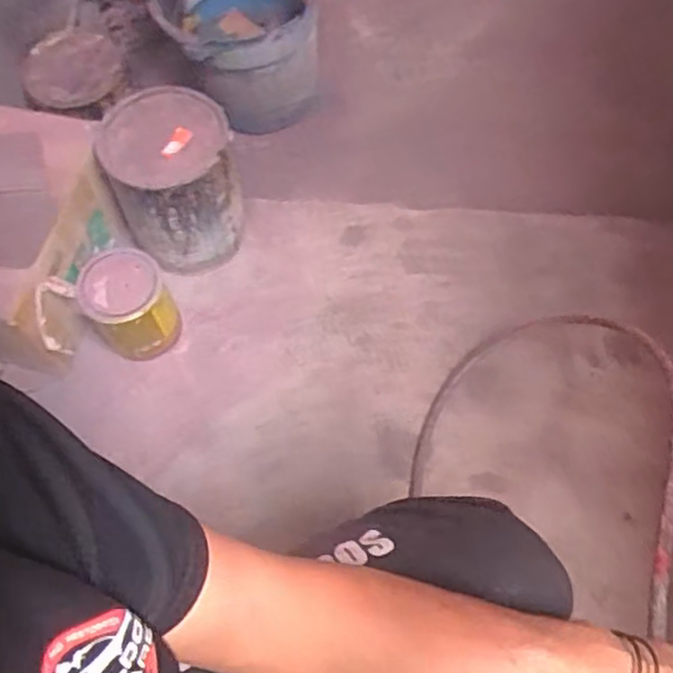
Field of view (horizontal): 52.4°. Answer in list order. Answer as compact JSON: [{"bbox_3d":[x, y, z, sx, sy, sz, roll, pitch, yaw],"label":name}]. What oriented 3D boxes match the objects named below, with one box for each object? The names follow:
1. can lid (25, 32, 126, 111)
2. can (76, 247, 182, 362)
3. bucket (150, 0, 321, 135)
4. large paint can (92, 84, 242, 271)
[{"bbox_3d":[-0.374,-0.385,0.987,0.150,0.033,0.138,-1,61,2],"label":"can lid"},{"bbox_3d":[-0.258,-0.037,0.863,0.098,0.126,0.097,-2,65,5],"label":"can"},{"bbox_3d":[-0.159,-0.507,1.115,0.231,0.228,0.250,-2,65,5],"label":"bucket"},{"bbox_3d":[-0.209,-0.197,0.901,0.151,0.199,0.149,-2,65,5],"label":"large paint can"}]

